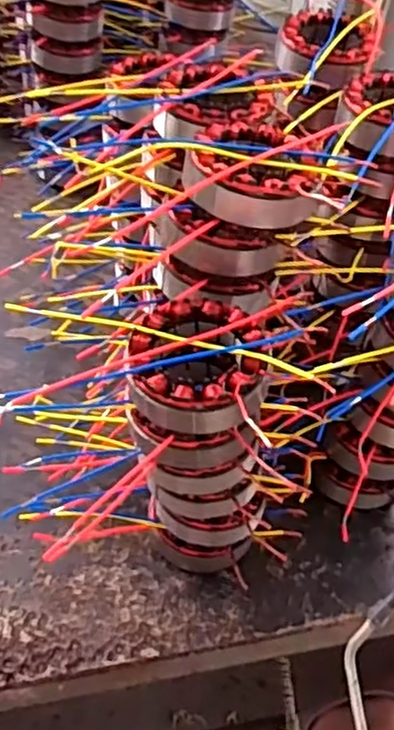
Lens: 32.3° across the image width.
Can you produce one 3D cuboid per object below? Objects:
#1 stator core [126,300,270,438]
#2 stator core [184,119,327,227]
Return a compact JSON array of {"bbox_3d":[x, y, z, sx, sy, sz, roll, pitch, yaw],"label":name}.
[{"bbox_3d":[-0.001,0.004,0.419,0.085,0.044,0.089,10,47,2],"label":"stator core"},{"bbox_3d":[0.037,-0.128,0.443,0.085,0.037,0.094,12,47,4],"label":"stator core"}]

